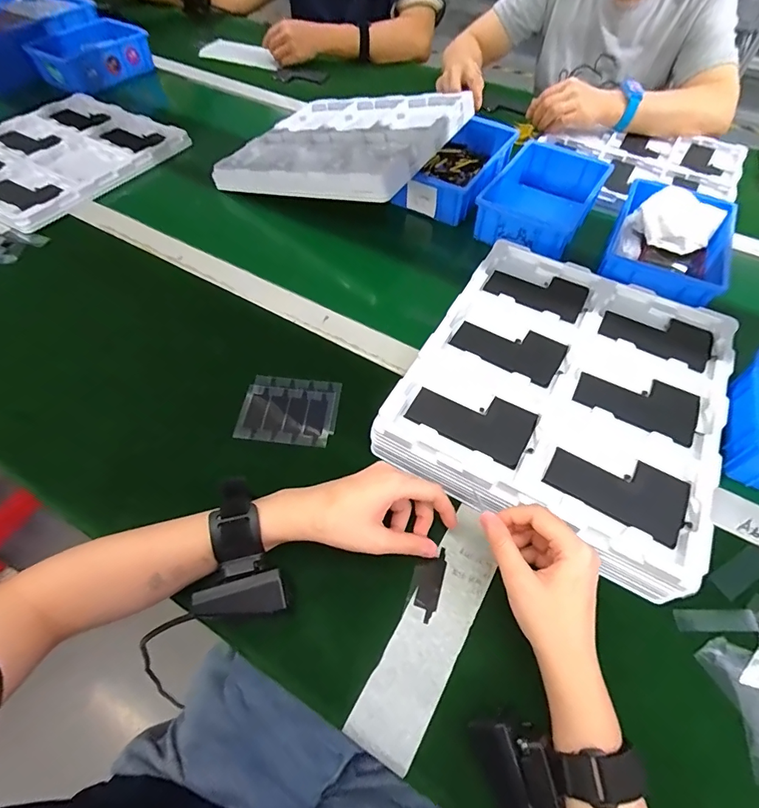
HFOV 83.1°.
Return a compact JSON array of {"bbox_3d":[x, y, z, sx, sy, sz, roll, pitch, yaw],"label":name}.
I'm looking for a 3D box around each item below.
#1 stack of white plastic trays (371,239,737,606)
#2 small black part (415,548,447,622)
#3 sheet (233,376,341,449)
[{"bbox_3d":[0.185,-0.017,0.432,0.270,0.048,0.312,27,60,15],"label":"stack of white plastic trays"},{"bbox_3d":[0.041,0.147,0.354,0.023,0.004,0.058,16,57,9],"label":"small black part"},{"bbox_3d":[-0.093,0.006,0.444,0.097,0.009,0.074,7,57,3],"label":"sheet"}]

